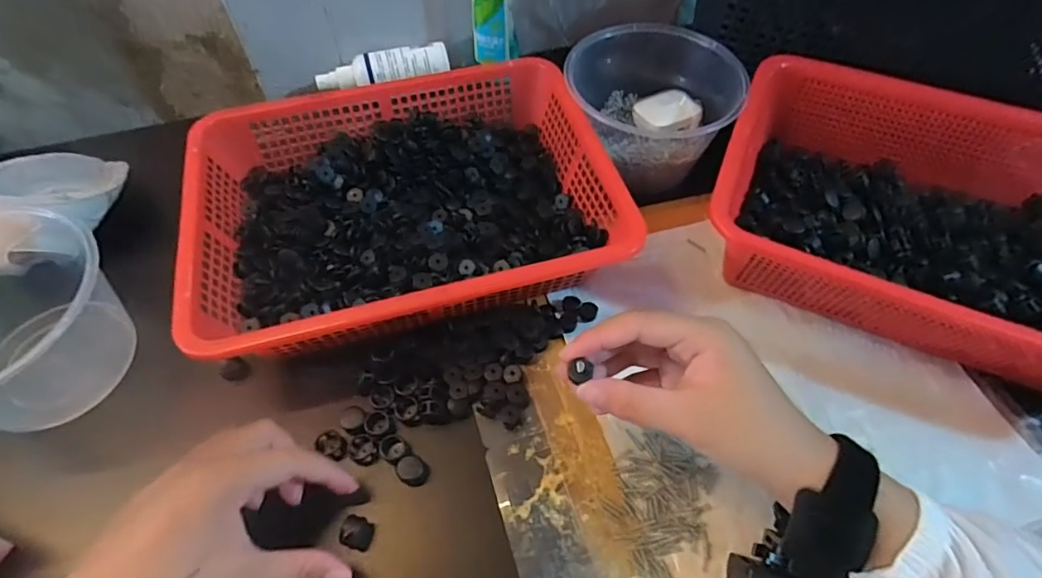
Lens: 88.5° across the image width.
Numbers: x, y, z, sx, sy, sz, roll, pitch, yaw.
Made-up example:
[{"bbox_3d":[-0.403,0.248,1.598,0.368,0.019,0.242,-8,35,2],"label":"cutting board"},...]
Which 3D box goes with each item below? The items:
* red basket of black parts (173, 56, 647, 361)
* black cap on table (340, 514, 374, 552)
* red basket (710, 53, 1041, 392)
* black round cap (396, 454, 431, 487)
[{"bbox_3d":[-0.087,-0.064,0.415,0.297,0.070,0.220,-14,57,-9],"label":"red basket of black parts"},{"bbox_3d":[-0.097,0.144,0.316,0.014,0.018,0.016,8,56,6],"label":"black cap on table"},{"bbox_3d":[0.306,-0.049,0.403,0.306,0.084,0.231,21,58,14],"label":"red basket"},{"bbox_3d":[-0.068,0.115,0.338,0.020,0.008,0.016,21,58,14],"label":"black round cap"}]

